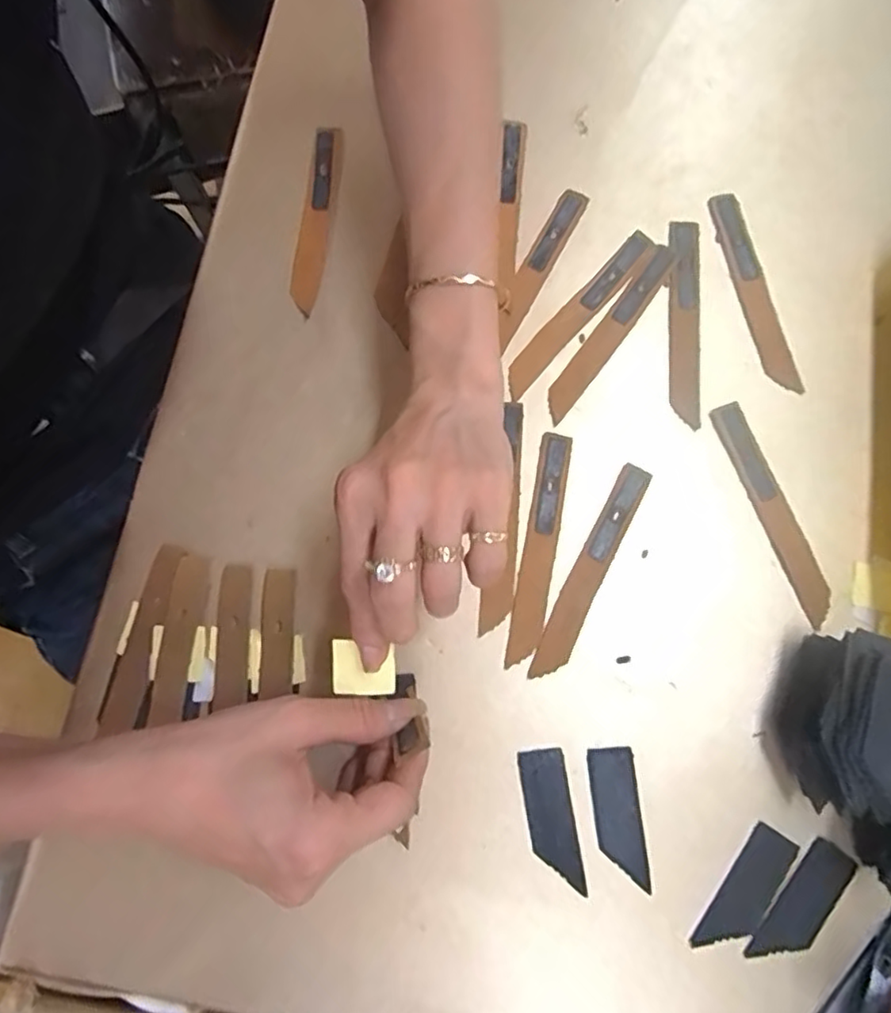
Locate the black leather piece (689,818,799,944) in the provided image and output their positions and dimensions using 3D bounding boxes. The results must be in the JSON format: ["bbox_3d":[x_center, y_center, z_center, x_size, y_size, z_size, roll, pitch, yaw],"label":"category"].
[{"bbox_3d":[0.146,0.187,0.291,0.023,0.004,0.064,36,81,7],"label":"black leather piece"}]

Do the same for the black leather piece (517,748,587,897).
[{"bbox_3d":[0.052,0.154,0.298,0.023,0.004,0.064,-9,79,-2],"label":"black leather piece"}]

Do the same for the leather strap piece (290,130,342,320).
[{"bbox_3d":[-0.078,-0.173,0.364,0.018,0.004,0.122,6,79,1],"label":"leather strap piece"}]

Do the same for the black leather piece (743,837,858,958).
[{"bbox_3d":[0.172,0.193,0.289,0.023,0.004,0.065,40,82,7],"label":"black leather piece"}]

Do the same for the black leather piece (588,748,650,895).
[{"bbox_3d":[0.086,0.153,0.298,0.023,0.004,0.063,-5,79,-1],"label":"black leather piece"}]

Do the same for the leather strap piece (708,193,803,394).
[{"bbox_3d":[0.181,-0.126,0.354,0.019,0.005,0.126,-13,79,-2],"label":"leather strap piece"}]

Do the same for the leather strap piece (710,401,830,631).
[{"bbox_3d":[0.177,0.002,0.326,0.019,0.004,0.123,-21,79,-4],"label":"leather strap piece"}]

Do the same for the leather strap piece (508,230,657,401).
[{"bbox_3d":[0.076,-0.112,0.350,0.018,0.007,0.124,42,82,8],"label":"leather strap piece"}]

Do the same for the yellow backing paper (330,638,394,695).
[{"bbox_3d":[-0.037,0.072,0.271,0.028,0.005,0.024,1,97,4],"label":"yellow backing paper"}]

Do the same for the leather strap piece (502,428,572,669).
[{"bbox_3d":[0.050,0.021,0.323,0.018,0.004,0.124,11,79,2],"label":"leather strap piece"}]

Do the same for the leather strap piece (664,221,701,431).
[{"bbox_3d":[0.137,-0.107,0.346,0.018,0.004,0.124,3,79,1],"label":"leather strap piece"}]

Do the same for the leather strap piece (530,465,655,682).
[{"bbox_3d":[0.077,0.034,0.322,0.017,0.004,0.123,26,80,5],"label":"leather strap piece"}]

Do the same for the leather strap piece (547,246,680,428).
[{"bbox_3d":[0.095,-0.101,0.345,0.017,0.004,0.123,36,81,7],"label":"leather strap piece"}]

